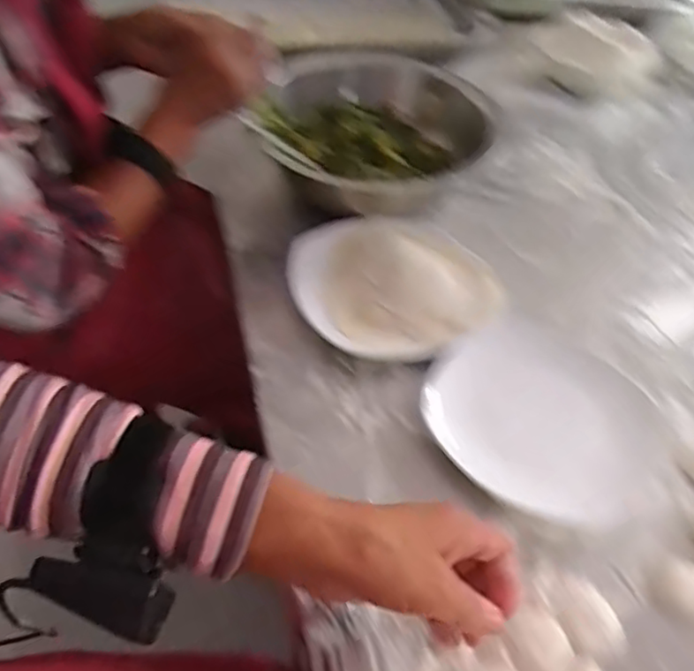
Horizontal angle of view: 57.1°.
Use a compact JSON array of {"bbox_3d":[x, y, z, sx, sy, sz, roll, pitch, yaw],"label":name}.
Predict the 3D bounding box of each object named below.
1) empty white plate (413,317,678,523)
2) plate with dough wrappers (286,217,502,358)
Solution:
[{"bbox_3d":[0.173,0.067,0.535,0.198,0.013,0.175,32,55,22],"label":"empty white plate"},{"bbox_3d":[0.044,-0.047,0.606,0.197,0.042,0.157,11,50,6],"label":"plate with dough wrappers"}]

